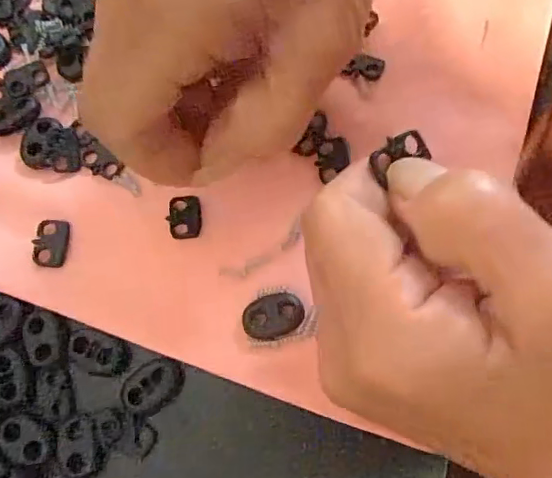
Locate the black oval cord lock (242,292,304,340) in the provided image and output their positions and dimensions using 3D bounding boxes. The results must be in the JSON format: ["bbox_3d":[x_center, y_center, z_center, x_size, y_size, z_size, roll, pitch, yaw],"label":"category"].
[{"bbox_3d":[-0.001,0.027,0.198,0.022,0.004,0.015,-16,73,0],"label":"black oval cord lock"}]

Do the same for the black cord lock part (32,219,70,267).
[{"bbox_3d":[-0.086,0.001,0.212,0.013,0.004,0.019,1,74,5],"label":"black cord lock part"}]

